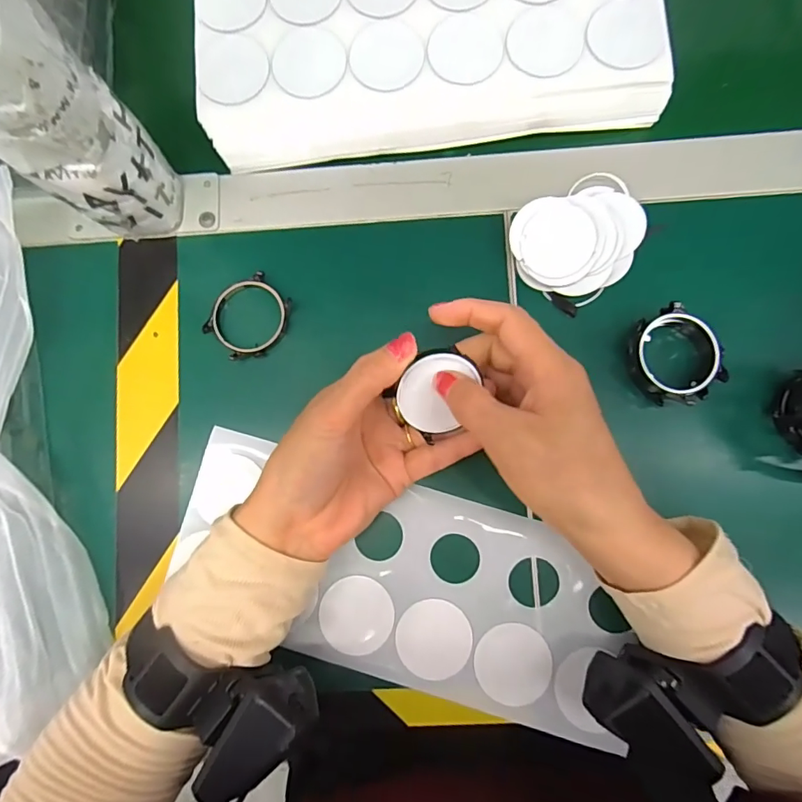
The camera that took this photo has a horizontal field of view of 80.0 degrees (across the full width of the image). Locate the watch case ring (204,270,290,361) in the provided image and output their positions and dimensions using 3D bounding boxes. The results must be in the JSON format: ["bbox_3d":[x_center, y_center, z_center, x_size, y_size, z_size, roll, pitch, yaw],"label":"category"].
[{"bbox_3d":[-0.094,-0.052,0.295,0.050,0.004,0.047,0,83,3],"label":"watch case ring"}]

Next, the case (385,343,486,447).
[{"bbox_3d":[0.019,-0.003,0.245,0.044,0.005,0.047,-23,116,-1],"label":"case"}]

